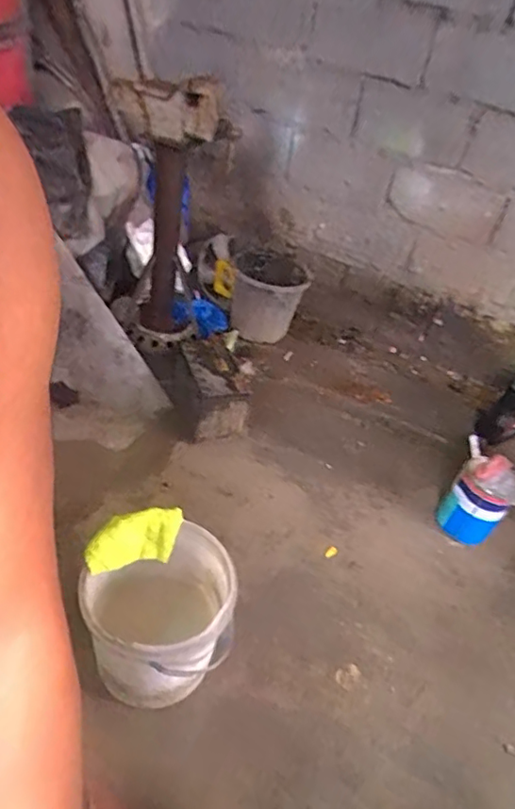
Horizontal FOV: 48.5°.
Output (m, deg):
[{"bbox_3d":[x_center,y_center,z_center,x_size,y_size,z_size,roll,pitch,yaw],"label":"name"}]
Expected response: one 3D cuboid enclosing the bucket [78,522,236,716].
[{"bbox_3d":[-0.197,0.465,1.232,0.277,0.336,0.312,8,41,-5],"label":"bucket"}]

